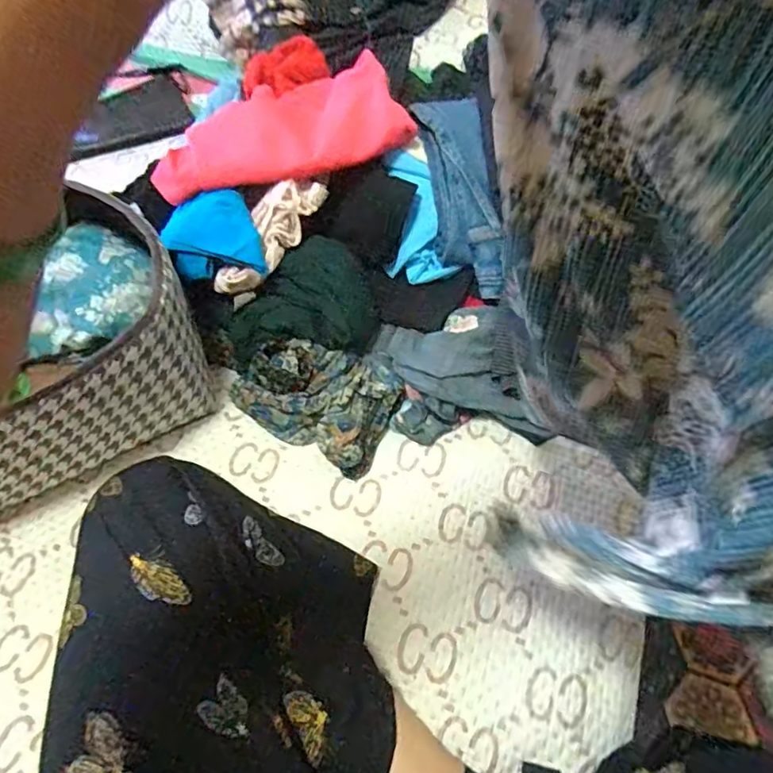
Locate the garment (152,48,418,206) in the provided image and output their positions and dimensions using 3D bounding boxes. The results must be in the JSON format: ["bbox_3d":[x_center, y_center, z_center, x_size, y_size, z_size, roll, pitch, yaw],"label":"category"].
[{"bbox_3d":[-0.134,-0.314,0.710,0.309,0.076,0.154,-14,57,-8],"label":"garment"}]

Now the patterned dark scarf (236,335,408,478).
[{"bbox_3d":[-0.076,0.002,0.667,0.186,0.054,0.133,29,61,18],"label":"patterned dark scarf"}]

